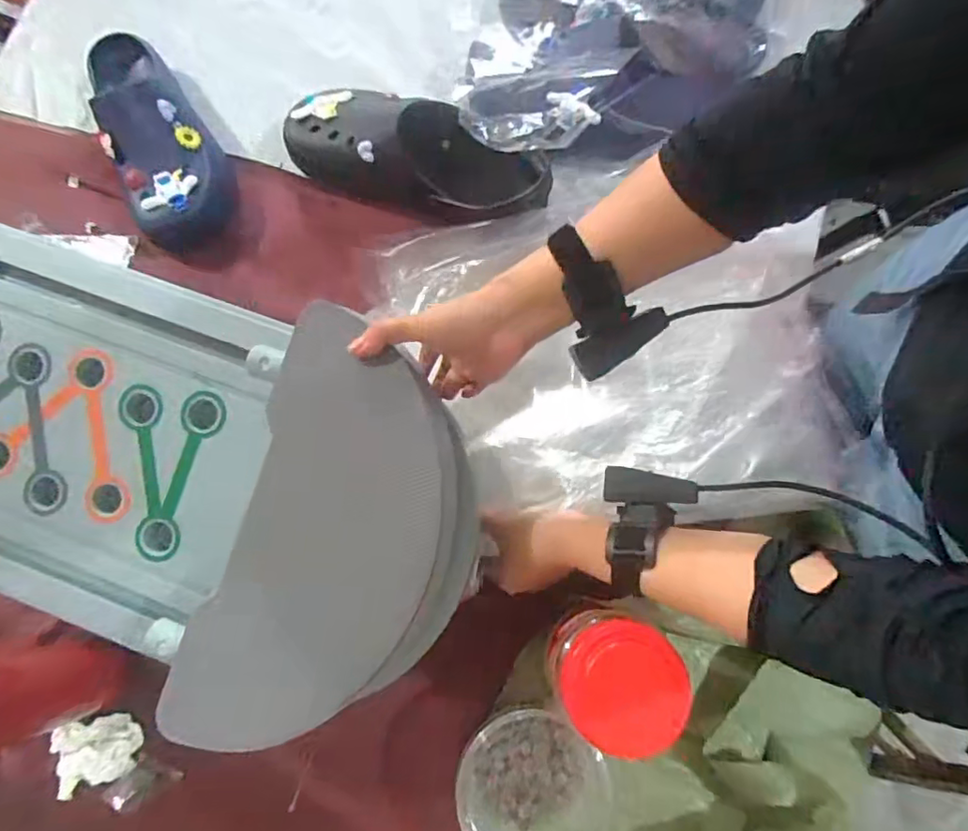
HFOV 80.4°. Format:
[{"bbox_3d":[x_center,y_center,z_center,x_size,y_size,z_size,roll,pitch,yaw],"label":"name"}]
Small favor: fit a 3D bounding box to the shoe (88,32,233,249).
[{"bbox_3d":[-0.335,-0.304,0.593,0.103,0.071,0.267,-23,79,-4],"label":"shoe"}]

